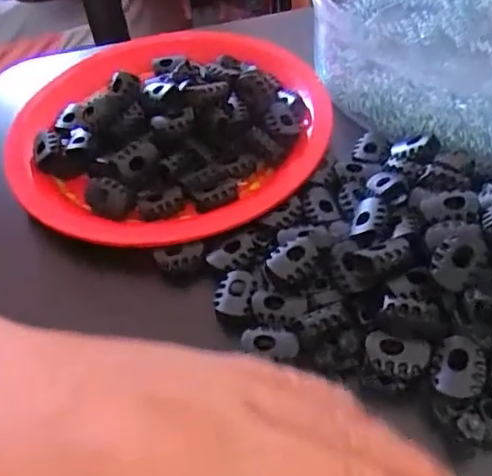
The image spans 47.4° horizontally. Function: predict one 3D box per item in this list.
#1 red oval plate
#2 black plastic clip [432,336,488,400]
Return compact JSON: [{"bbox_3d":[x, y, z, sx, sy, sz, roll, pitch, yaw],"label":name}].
[{"bbox_3d":[-0.042,-0.064,0.284,0.157,0.024,0.156,-39,56,-24],"label":"red oval plate"},{"bbox_3d":[0.071,0.043,0.187,0.017,0.004,0.019,3,67,15],"label":"black plastic clip"}]

